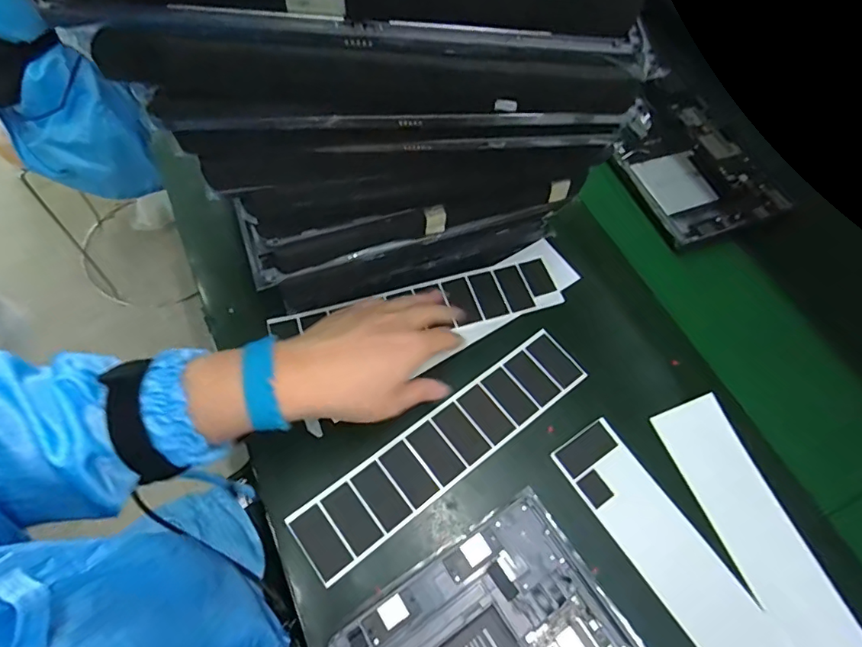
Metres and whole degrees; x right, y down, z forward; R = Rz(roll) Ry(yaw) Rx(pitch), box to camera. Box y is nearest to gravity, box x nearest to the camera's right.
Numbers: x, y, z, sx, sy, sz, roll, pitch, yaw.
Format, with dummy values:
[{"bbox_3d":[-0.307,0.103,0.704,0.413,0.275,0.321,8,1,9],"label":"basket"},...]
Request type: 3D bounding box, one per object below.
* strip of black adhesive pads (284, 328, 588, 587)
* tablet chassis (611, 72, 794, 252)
[{"bbox_3d":[0.014,0.097,0.421,0.266,0.005,0.056,-34,70,-19],"label":"strip of black adhesive pads"},{"bbox_3d":[0.280,-0.187,0.575,0.171,0.015,0.206,-19,66,-15],"label":"tablet chassis"}]

